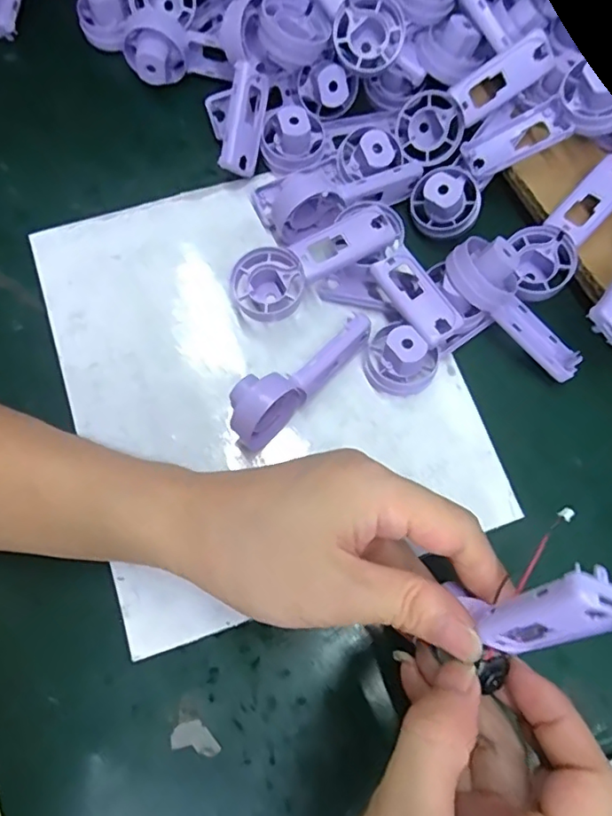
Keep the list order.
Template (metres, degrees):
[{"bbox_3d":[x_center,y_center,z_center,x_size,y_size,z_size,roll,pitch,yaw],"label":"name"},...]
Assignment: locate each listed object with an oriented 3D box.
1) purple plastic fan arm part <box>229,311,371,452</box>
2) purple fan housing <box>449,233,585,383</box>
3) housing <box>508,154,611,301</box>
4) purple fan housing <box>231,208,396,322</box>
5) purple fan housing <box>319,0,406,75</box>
[{"bbox_3d":[-0.003,-0.014,0.291,0.092,0.046,0.021,-37,78,-25],"label":"purple plastic fan arm part"},{"bbox_3d":[0.115,-0.053,0.299,0.092,0.021,0.031,45,78,-11],"label":"purple fan housing"},{"bbox_3d":[0.150,-0.103,0.316,0.038,0.022,0.093,40,96,9],"label":"housing"},{"bbox_3d":[0.004,-0.079,0.308,0.095,0.024,0.038,-28,77,5],"label":"purple fan housing"},{"bbox_3d":[0.017,-0.235,0.313,0.091,0.023,0.040,43,77,-18],"label":"purple fan housing"}]

